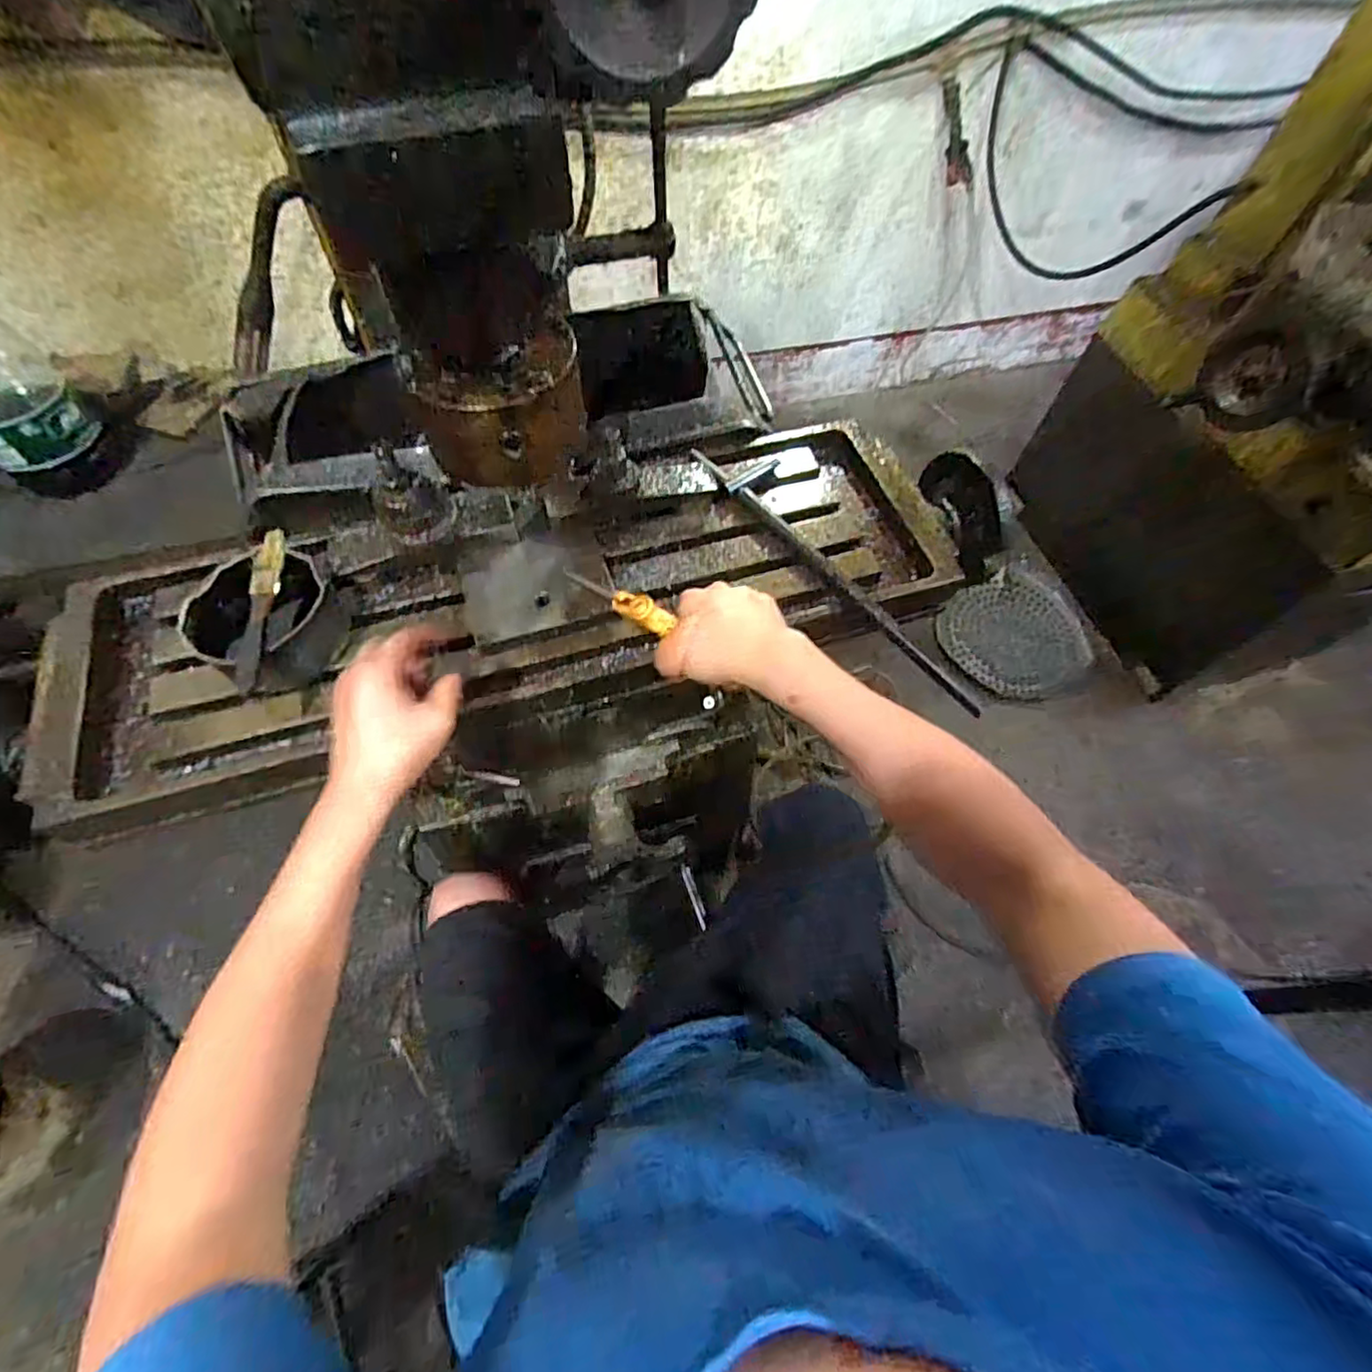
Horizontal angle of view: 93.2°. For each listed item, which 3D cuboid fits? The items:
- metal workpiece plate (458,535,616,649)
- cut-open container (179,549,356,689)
[{"bbox_3d":[-0.133,-0.092,0.585,0.127,0.022,0.095,-15,63,-11],"label":"metal workpiece plate"},{"bbox_3d":[-0.350,-0.054,0.547,0.102,0.065,0.123,17,61,6],"label":"cut-open container"}]

